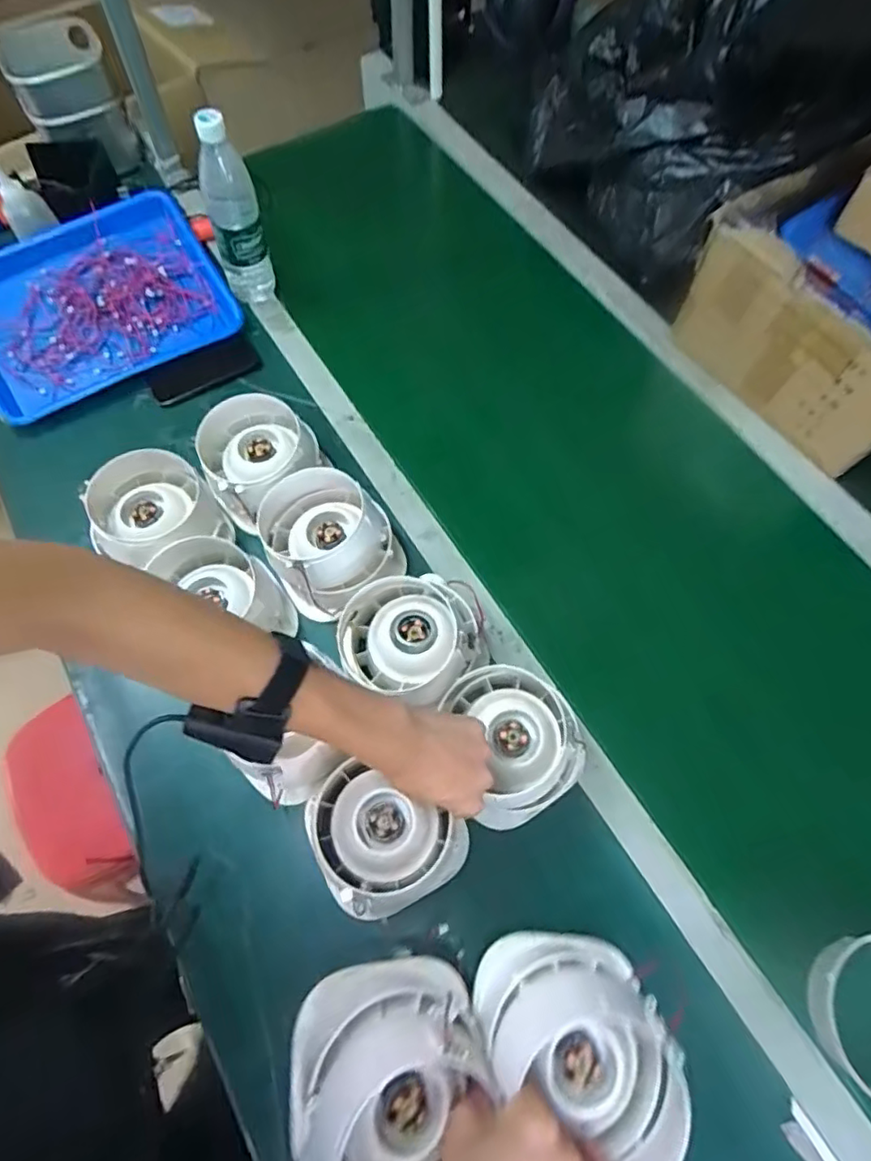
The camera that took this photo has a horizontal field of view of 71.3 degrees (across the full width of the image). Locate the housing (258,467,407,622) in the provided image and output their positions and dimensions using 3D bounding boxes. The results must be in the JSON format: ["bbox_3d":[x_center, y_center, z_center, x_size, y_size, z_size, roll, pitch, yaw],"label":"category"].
[{"bbox_3d":[-0.118,-0.050,0.670,0.136,0.091,0.134,-30,69,-13],"label":"housing"}]

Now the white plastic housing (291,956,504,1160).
[{"bbox_3d":[-0.032,0.354,0.413,0.134,0.079,0.154,-1,64,2],"label":"white plastic housing"}]

